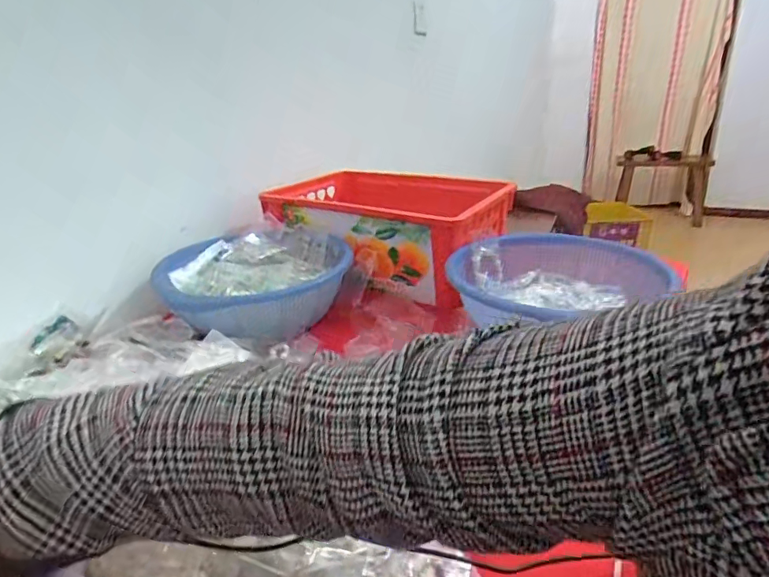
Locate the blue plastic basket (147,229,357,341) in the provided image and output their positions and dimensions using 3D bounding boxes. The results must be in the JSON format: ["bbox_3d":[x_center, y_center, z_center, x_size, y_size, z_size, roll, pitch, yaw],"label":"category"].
[{"bbox_3d":[-0.178,-0.014,0.700,0.256,0.078,0.251,-12,24,-18],"label":"blue plastic basket"}]

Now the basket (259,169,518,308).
[{"bbox_3d":[0.015,-0.106,0.856,0.385,0.136,0.253,7,25,25],"label":"basket"}]

